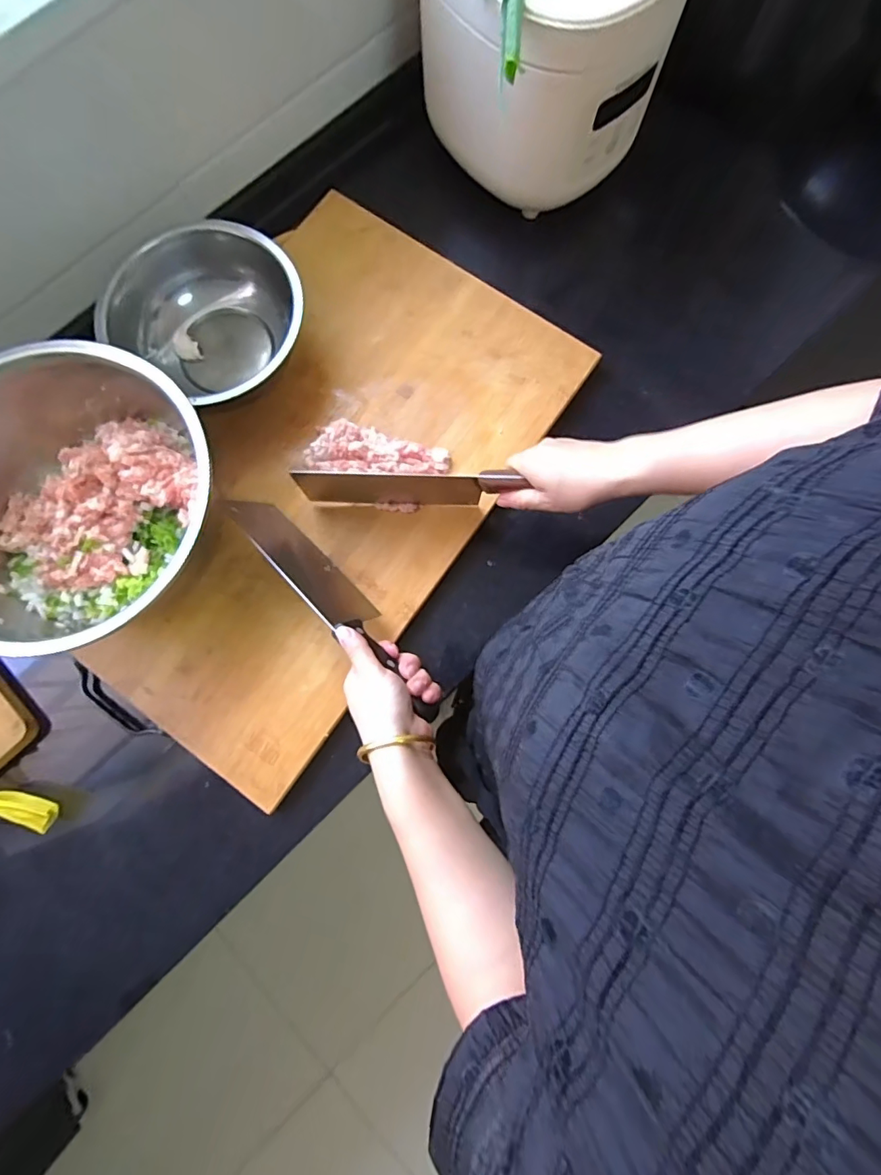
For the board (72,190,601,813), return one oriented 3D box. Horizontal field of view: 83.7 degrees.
[{"bbox_3d":[-0.139,-0.125,0.531,0.355,0.022,0.588,34,81,6],"label":"board"}]

